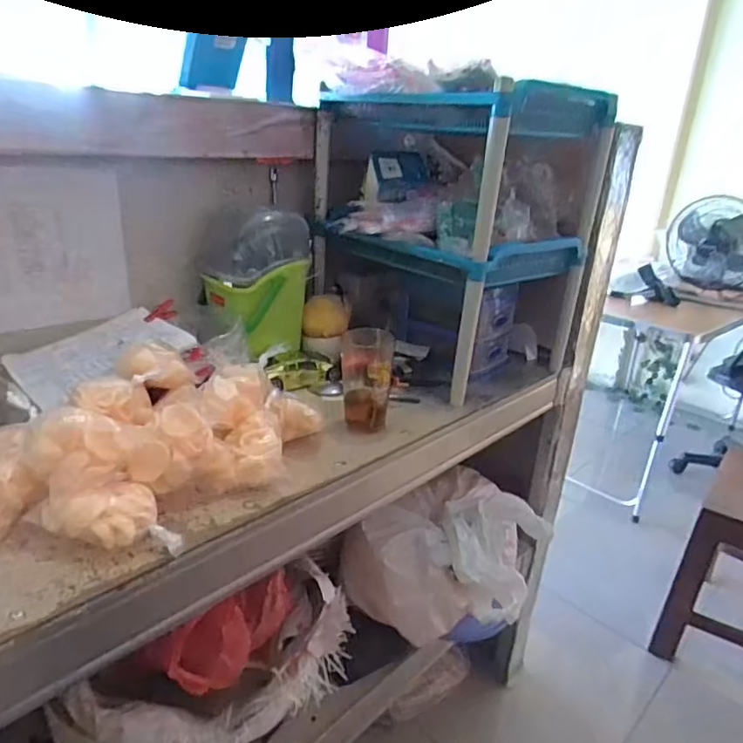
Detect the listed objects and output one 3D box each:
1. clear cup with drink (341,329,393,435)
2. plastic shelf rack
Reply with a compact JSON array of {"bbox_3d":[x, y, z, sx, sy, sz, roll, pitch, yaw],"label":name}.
[{"bbox_3d":[-0.008,0.011,0.763,0.065,0.124,0.058,4,22,1],"label":"clear cup with drink"},{"bbox_3d":[0.134,-0.245,0.959,0.344,0.400,0.395,-18,31,-42],"label":"plastic shelf rack"}]

